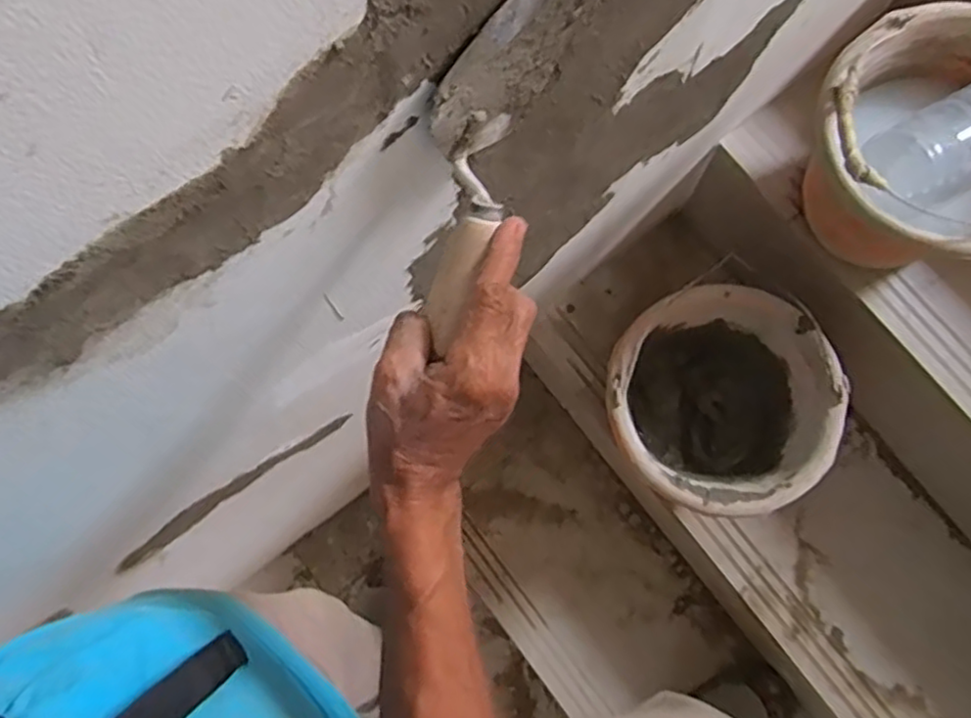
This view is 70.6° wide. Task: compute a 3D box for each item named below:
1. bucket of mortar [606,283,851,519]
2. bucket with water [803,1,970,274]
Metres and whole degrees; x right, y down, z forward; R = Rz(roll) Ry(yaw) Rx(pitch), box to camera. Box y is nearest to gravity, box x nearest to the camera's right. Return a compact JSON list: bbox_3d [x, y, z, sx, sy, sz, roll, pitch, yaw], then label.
[{"bbox_3d":[0.265,0.059,0.833,0.241,0.194,0.241,0,78,1],"label":"bucket of mortar"},{"bbox_3d":[0.432,-0.200,0.671,0.240,0.194,0.232,0,78,1],"label":"bucket with water"}]

